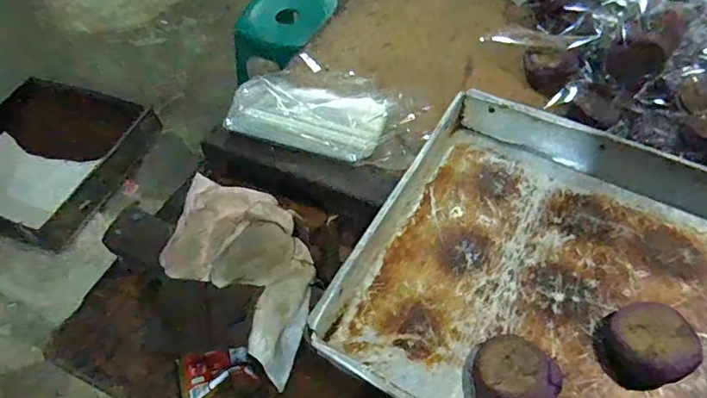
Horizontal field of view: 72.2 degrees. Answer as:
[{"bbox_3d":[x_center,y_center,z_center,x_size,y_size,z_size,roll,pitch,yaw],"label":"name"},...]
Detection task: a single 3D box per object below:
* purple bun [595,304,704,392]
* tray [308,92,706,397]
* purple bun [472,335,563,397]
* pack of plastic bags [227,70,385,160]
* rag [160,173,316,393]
[{"bbox_3d":[0.294,0.150,0.494,0.083,0.048,0.079,1,53,-1],"label":"purple bun"},{"bbox_3d":[0.321,0.128,0.502,0.643,0.075,0.417,26,57,17],"label":"tray"},{"bbox_3d":[0.158,0.174,0.473,0.075,0.039,0.086,1,53,0],"label":"purple bun"},{"bbox_3d":[-0.061,-0.116,0.688,0.219,0.048,0.102,13,55,8],"label":"pack of plastic bags"},{"bbox_3d":[-0.120,0.063,0.553,0.249,0.045,0.152,36,60,23],"label":"rag"}]

